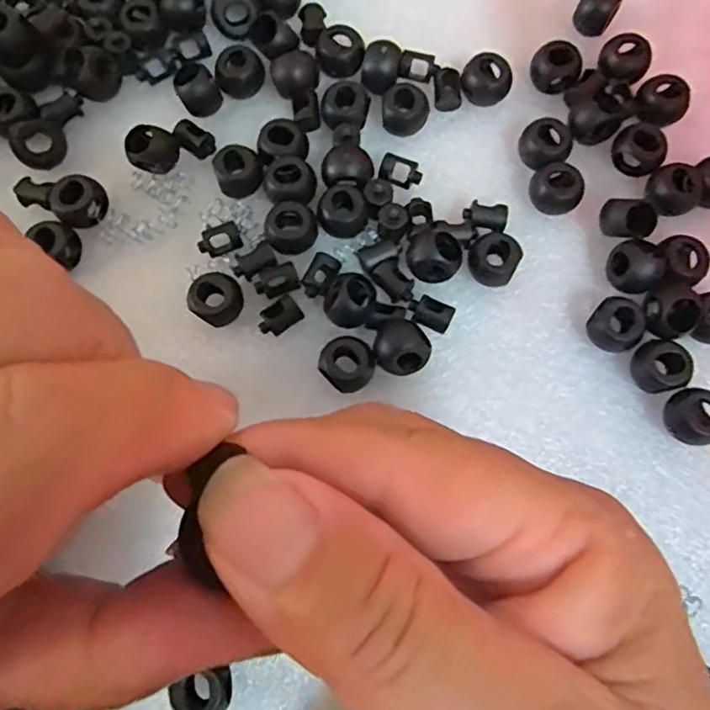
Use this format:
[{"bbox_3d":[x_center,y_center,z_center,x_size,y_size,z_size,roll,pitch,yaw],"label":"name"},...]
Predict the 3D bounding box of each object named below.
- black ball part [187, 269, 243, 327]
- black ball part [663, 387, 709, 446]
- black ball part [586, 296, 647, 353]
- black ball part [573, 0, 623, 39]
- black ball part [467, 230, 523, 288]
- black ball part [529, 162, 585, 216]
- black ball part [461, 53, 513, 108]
[{"bbox_3d":[-0.046,-0.019,0.202,0.015,0.010,0.016,0,77,-1],"label":"black ball part"},{"bbox_3d":[0.107,0.020,0.196,0.017,0.012,0.018,0,77,-1],"label":"black ball part"},{"bbox_3d":[0.085,-0.009,0.201,0.016,0.014,0.015,0,77,-1],"label":"black ball part"},{"bbox_3d":[0.091,-0.129,0.231,0.014,0.013,0.015,0,77,-1],"label":"black ball part"},{"bbox_3d":[0.046,-0.032,0.208,0.017,0.014,0.015,27,78,6],"label":"black ball part"},{"bbox_3d":[0.070,-0.057,0.214,0.017,0.014,0.012,40,79,8],"label":"black ball part"},{"bbox_3d":[0.048,-0.099,0.226,0.016,0.013,0.017,0,77,-1],"label":"black ball part"}]

